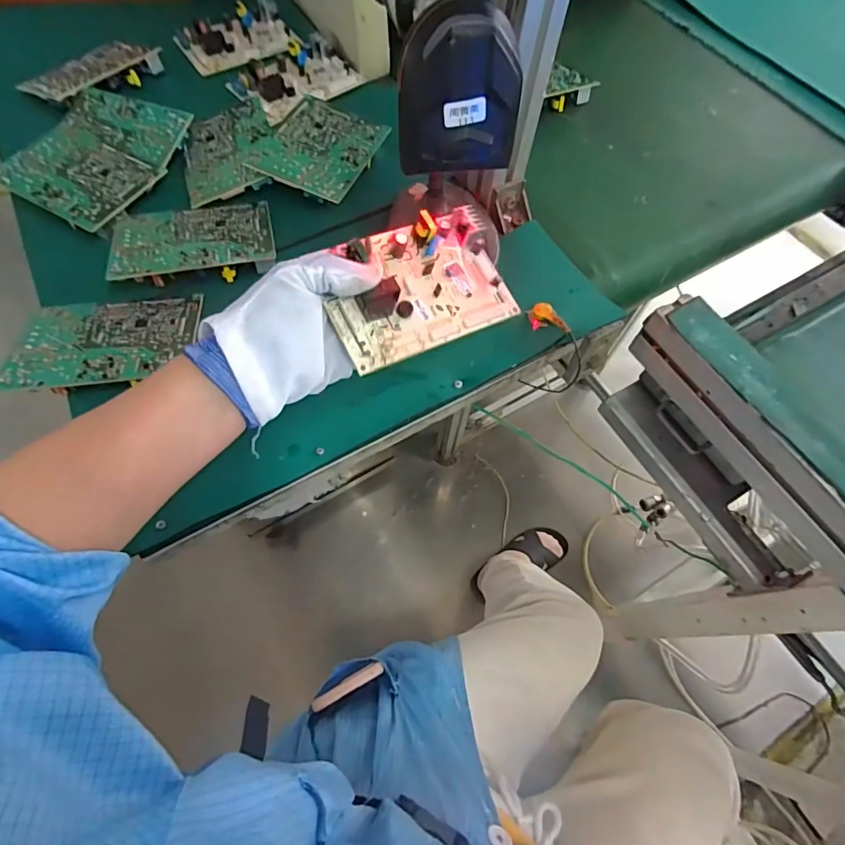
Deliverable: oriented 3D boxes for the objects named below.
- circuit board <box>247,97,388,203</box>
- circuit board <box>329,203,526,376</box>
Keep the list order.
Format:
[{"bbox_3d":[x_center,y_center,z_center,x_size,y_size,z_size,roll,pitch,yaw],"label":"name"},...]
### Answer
[{"bbox_3d":[-0.104,-0.285,0.493,0.098,0.023,0.135,19,67,8],"label":"circuit board"},{"bbox_3d":[-0.004,-0.105,0.349,0.135,0.028,0.100,-26,79,-20],"label":"circuit board"}]

